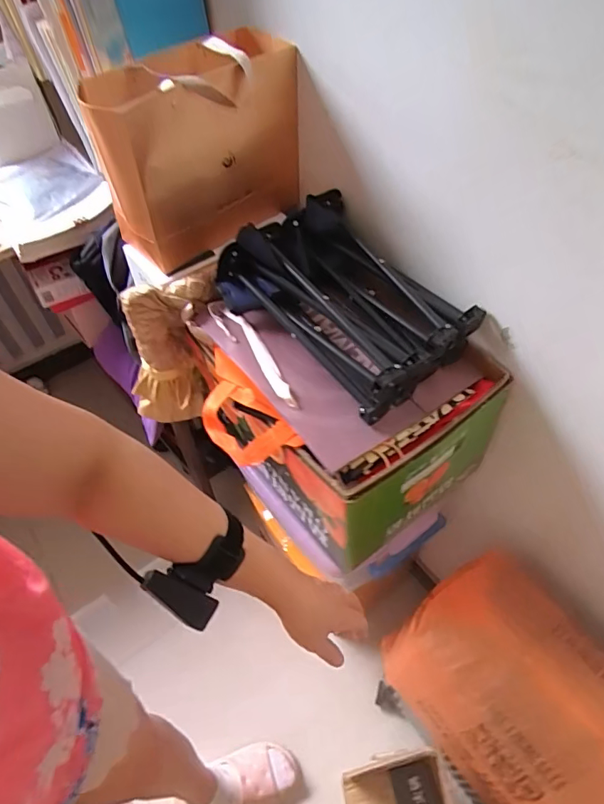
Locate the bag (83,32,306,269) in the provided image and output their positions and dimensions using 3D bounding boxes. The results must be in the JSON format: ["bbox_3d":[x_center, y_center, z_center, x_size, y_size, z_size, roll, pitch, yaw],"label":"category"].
[{"bbox_3d":[-0.158,-0.374,0.742,0.272,0.244,0.138,-31,58,-19],"label":"bag"}]

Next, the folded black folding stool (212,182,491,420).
[{"bbox_3d":[0.058,-0.144,0.685,0.211,0.115,0.310,-39,60,-24],"label":"folded black folding stool"}]

